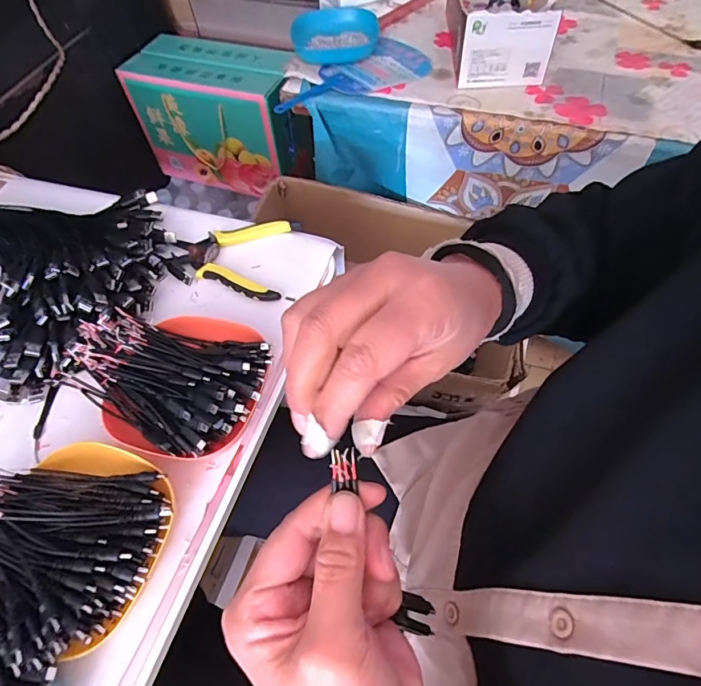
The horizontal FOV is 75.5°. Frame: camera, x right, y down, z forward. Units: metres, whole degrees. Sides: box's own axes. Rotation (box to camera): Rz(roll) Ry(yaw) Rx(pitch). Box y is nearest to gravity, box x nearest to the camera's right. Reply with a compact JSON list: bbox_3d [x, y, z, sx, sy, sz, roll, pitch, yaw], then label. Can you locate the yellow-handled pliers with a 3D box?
[{"bbox_3d":[-0.140,-0.100,0.524,0.142,0.013,0.114,4,59,5],"label":"yellow-handled pliers"}]

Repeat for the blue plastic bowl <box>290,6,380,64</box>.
[{"bbox_3d":[-0.023,-0.492,0.722,0.138,0.031,0.141,-1,58,2],"label":"blue plastic bowl"}]

